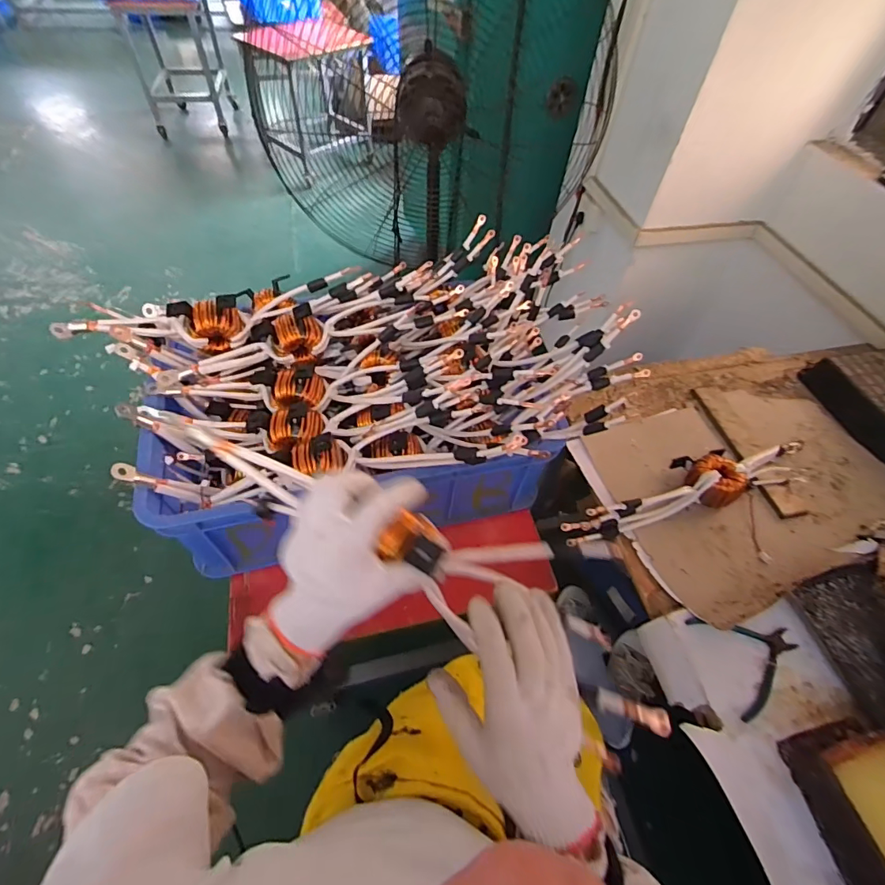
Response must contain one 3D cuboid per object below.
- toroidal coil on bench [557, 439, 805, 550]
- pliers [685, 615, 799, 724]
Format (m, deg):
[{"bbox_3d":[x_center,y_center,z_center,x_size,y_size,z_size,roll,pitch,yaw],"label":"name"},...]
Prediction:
[{"bbox_3d":[0.441,0.069,0.798,0.501,0.065,0.103,-10,56,-11],"label":"toroidal coil on bench"},{"bbox_3d":[0.433,0.289,0.630,0.143,0.018,0.131,-13,56,-14],"label":"pliers"}]

